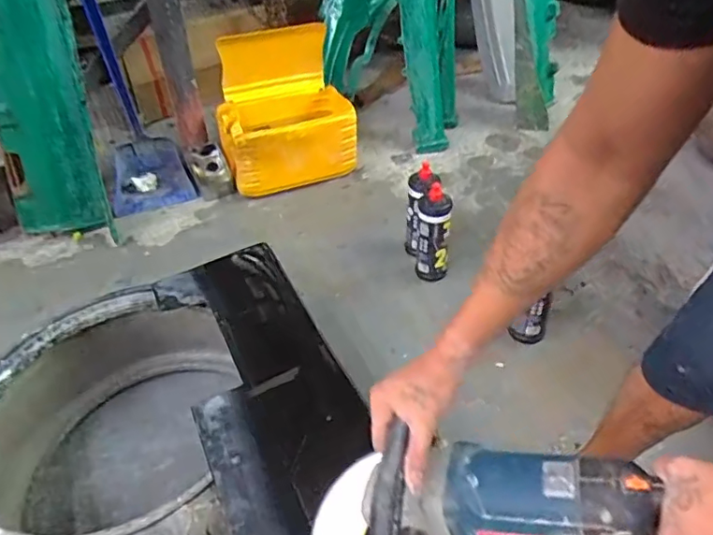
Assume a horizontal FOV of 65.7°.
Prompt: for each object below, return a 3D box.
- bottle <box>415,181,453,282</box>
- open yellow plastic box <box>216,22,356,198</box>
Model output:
[{"bbox_3d":[0.191,-0.078,1.384,0.085,0.255,0.090,0,40,4],"label":"bottle"},{"bbox_3d":[-0.237,-0.491,1.735,0.402,0.421,0.293,-16,43,-16],"label":"open yellow plastic box"}]

